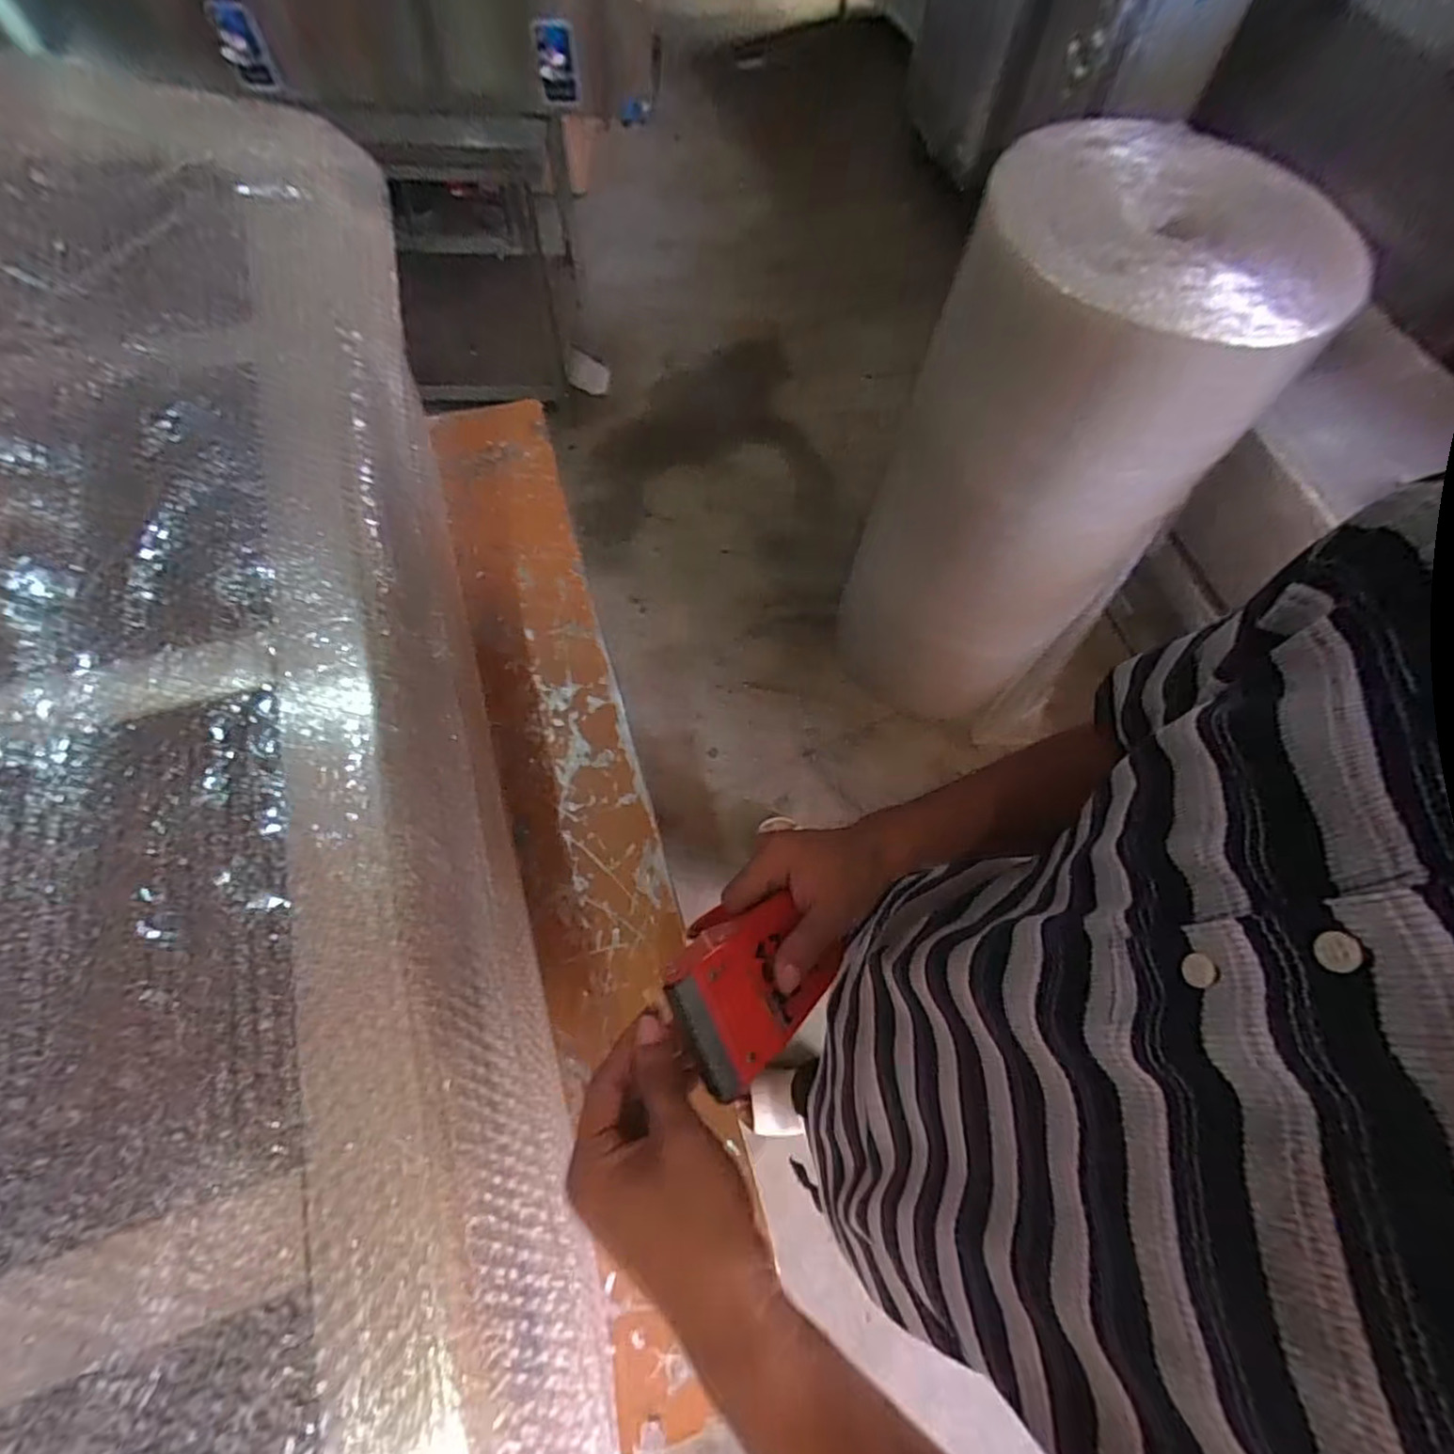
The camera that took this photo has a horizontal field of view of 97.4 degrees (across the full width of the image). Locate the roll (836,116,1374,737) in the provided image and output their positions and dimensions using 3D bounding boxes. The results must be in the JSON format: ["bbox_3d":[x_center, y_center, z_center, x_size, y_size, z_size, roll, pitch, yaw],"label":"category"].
[{"bbox_3d":[0.543,-0.408,1.259,0.427,1.046,0.417,1,65,-3],"label":"roll"}]

